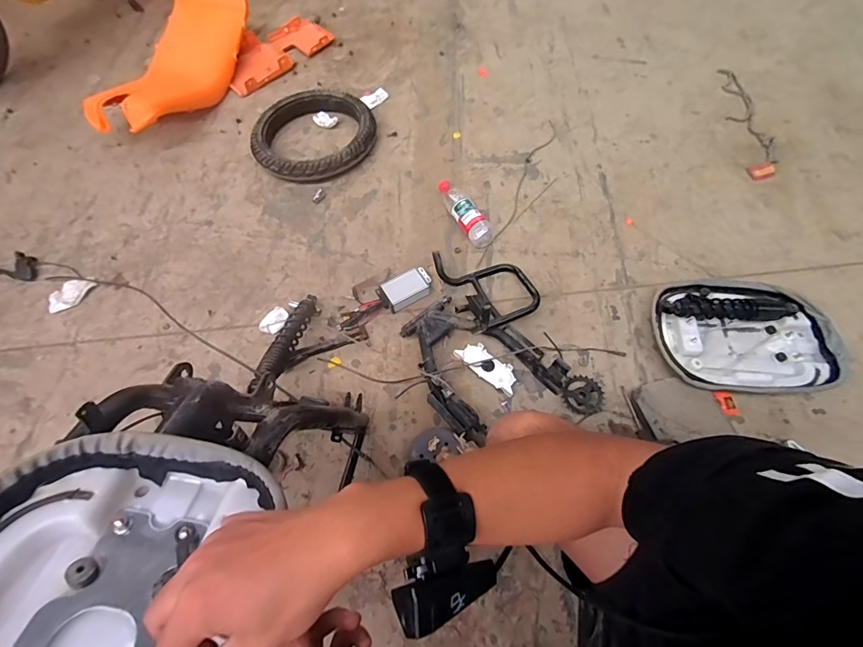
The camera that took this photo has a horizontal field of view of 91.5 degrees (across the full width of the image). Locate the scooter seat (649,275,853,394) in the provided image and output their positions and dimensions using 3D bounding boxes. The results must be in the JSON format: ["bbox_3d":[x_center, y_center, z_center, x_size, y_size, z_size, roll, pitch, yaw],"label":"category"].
[{"bbox_3d":[0.668,0.023,0.919,0.357,0.080,0.275,4,63,4],"label":"scooter seat"}]

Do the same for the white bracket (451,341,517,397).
[{"bbox_3d":[0.124,0.090,0.921,0.147,0.025,0.059,34,68,18],"label":"white bracket"}]

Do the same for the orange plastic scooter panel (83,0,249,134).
[{"bbox_3d":[-0.803,-0.816,1.352,0.269,0.147,0.590,12,63,8],"label":"orange plastic scooter panel"}]

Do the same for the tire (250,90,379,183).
[{"bbox_3d":[-0.349,-0.554,1.239,0.352,0.071,0.313,-30,65,-13],"label":"tire"}]

